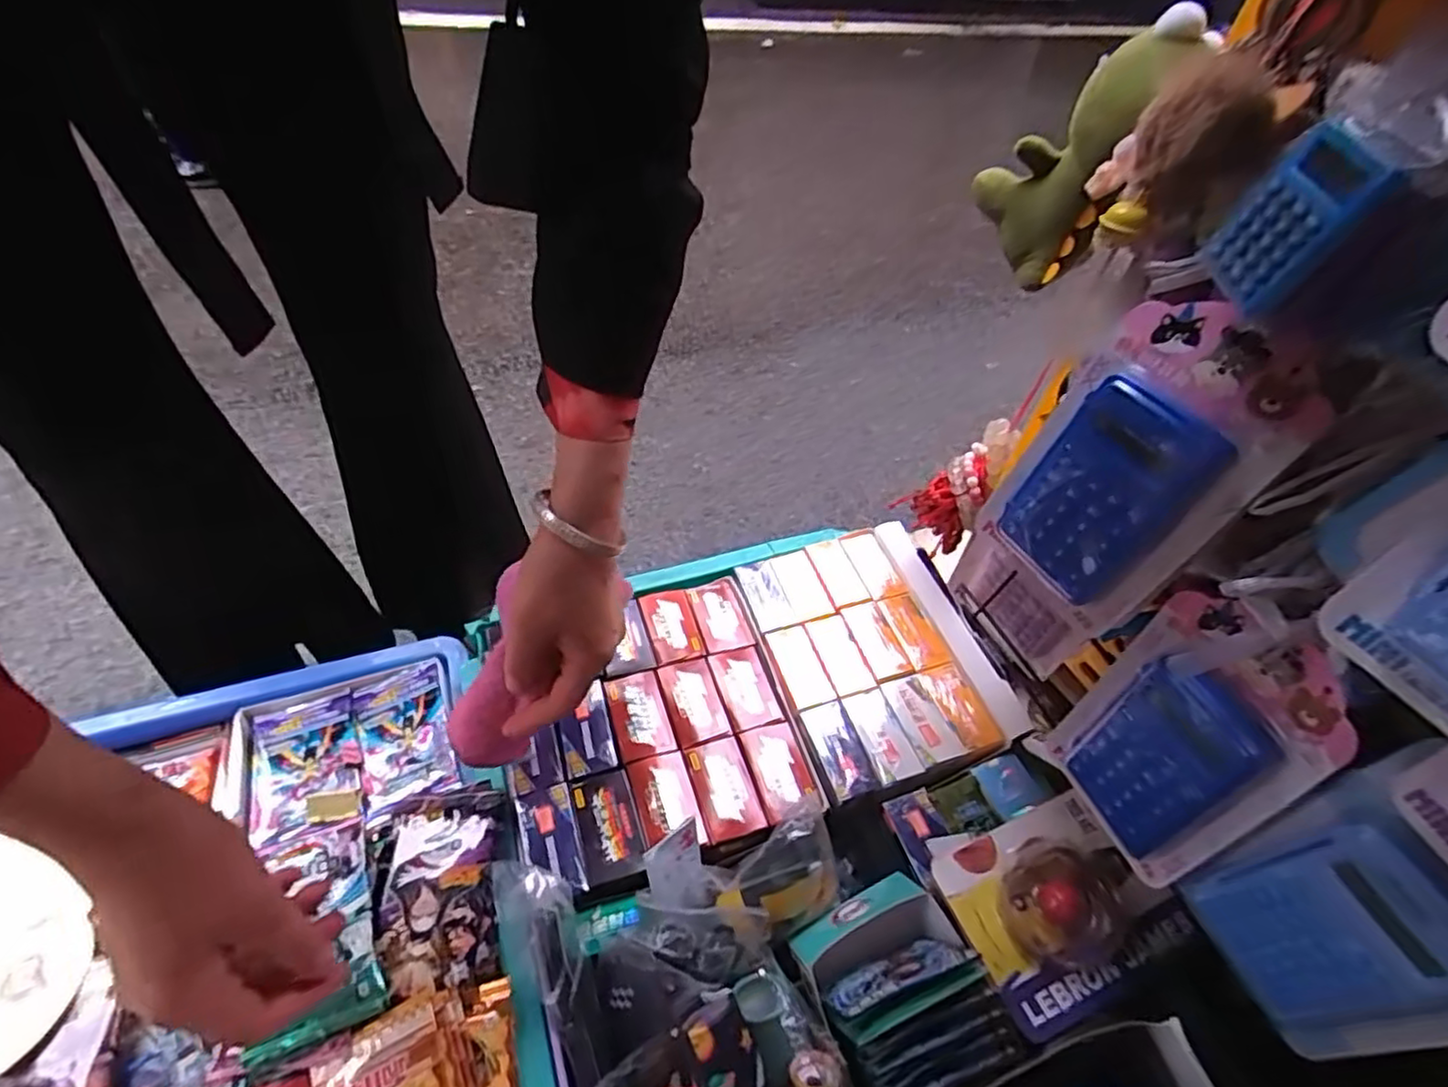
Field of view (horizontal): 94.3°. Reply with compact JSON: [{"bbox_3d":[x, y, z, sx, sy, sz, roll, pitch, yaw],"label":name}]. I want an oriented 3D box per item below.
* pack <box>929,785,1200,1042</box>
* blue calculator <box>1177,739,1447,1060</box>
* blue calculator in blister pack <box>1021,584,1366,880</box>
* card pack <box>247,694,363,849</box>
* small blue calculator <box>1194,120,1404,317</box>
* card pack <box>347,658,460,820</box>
[{"bbox_3d":[0.206,0.222,0.420,0.117,0.048,0.111,-15,52,-18],"label":"pack"},{"bbox_3d":[0.255,0.158,0.277,0.025,0.119,0.085,-9,50,-13],"label":"blue calculator"},{"bbox_3d":[0.218,0.092,0.323,0.030,0.156,0.092,-13,51,-16],"label":"blue calculator in blister pack"},{"bbox_3d":[-0.314,0.166,0.504,0.072,0.011,0.111,-17,52,-19],"label":"card pack"},{"bbox_3d":[0.187,-0.107,0.225,0.008,0.049,0.054,20,50,-10],"label":"small blue calculator"},{"bbox_3d":[-0.248,0.145,0.518,0.067,0.013,0.118,-17,52,-19],"label":"card pack"}]

